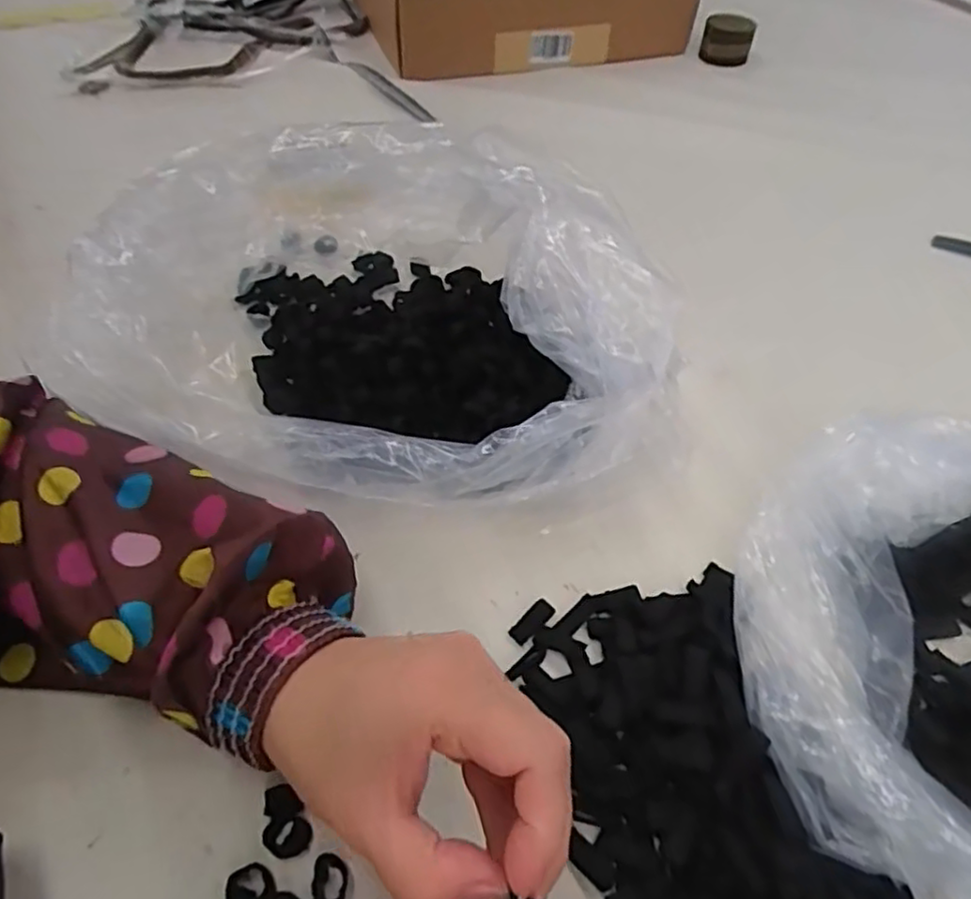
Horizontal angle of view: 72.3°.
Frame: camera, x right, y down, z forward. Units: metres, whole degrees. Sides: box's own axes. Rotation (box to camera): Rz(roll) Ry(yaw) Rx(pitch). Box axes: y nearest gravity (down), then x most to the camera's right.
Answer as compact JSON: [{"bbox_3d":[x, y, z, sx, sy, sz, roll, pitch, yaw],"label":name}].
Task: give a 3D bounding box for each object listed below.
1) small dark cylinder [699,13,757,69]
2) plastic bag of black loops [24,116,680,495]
[{"bbox_3d":[0.285,-0.483,0.786,0.059,0.040,0.056,17,52,11],"label":"small dark cylinder"},{"bbox_3d":[-0.072,-0.079,0.388,0.332,0.112,0.246,11,51,6],"label":"plastic bag of black loops"}]

